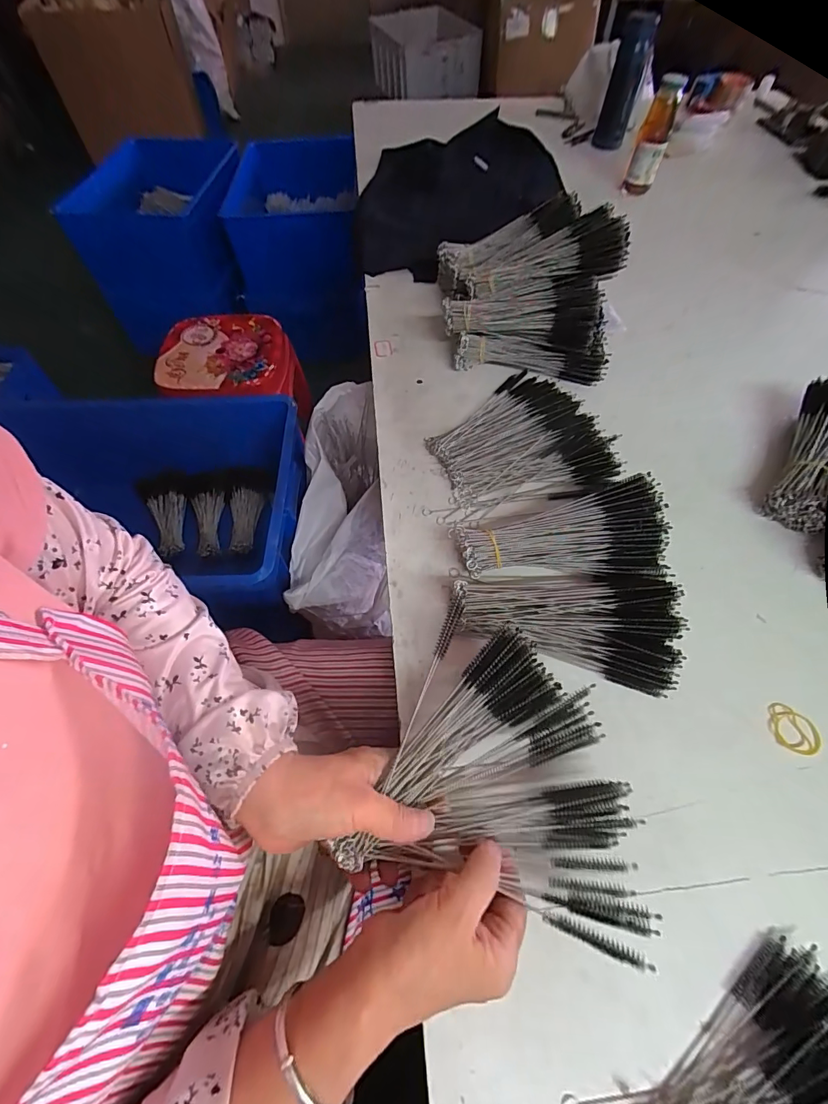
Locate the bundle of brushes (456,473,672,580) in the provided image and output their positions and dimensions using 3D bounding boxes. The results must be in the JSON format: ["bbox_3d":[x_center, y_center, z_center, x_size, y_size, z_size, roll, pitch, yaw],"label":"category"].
[{"bbox_3d":[0.146,-0.007,0.424,0.197,0.068,0.085,-11,59,-5],"label":"bundle of brushes"}]

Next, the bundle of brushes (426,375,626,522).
[{"bbox_3d":[0.116,-0.144,0.531,0.219,0.024,0.200,-12,59,-5],"label":"bundle of brushes"}]

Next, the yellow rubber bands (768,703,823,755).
[{"bbox_3d":[0.326,0.152,0.366,0.039,0.004,0.037,18,61,12],"label":"yellow rubber bands"}]

